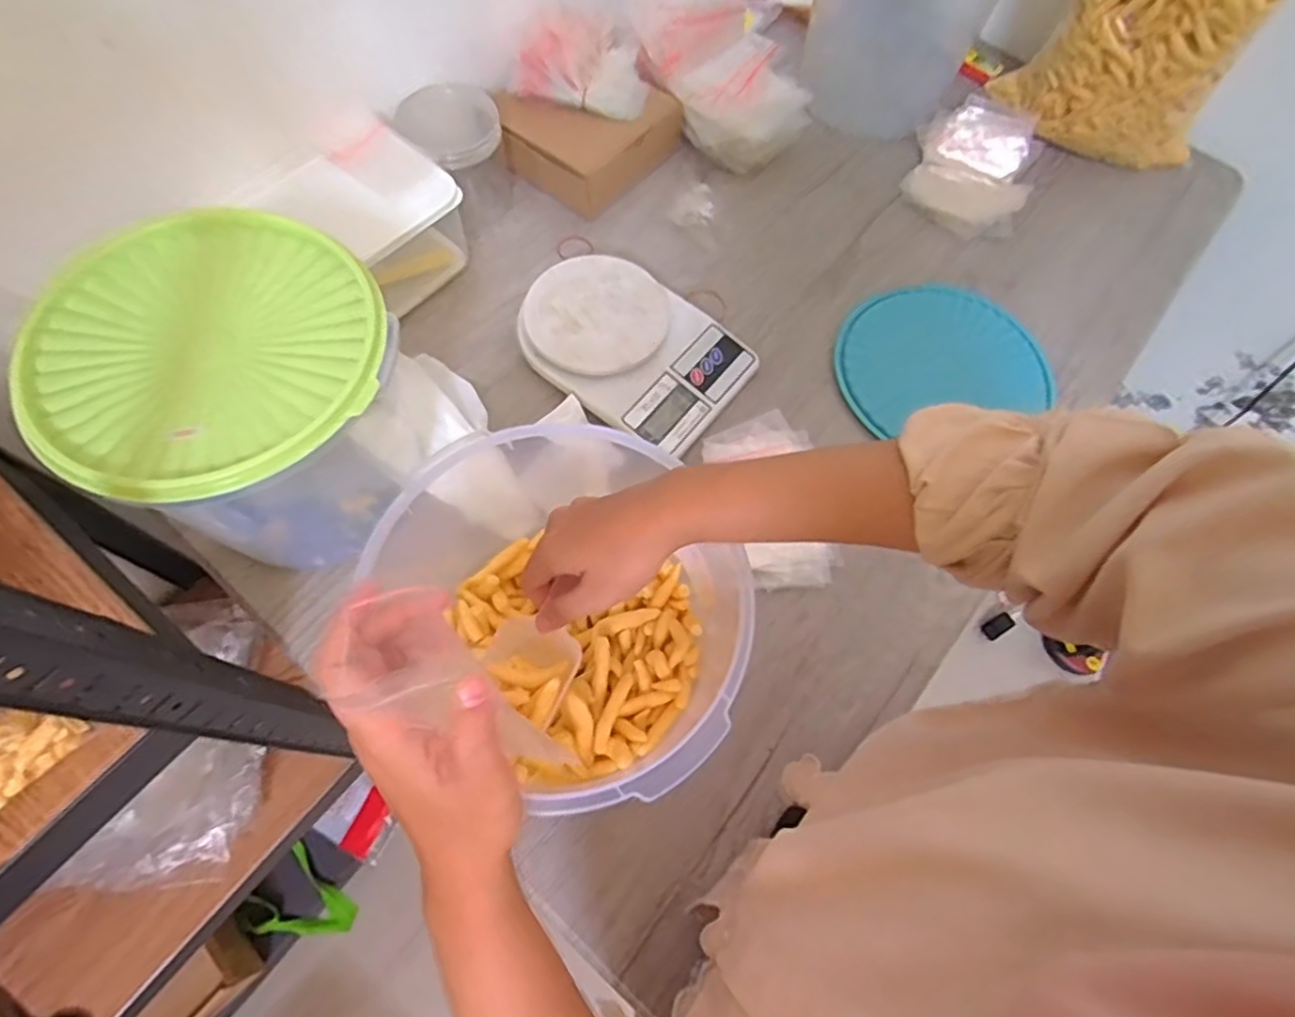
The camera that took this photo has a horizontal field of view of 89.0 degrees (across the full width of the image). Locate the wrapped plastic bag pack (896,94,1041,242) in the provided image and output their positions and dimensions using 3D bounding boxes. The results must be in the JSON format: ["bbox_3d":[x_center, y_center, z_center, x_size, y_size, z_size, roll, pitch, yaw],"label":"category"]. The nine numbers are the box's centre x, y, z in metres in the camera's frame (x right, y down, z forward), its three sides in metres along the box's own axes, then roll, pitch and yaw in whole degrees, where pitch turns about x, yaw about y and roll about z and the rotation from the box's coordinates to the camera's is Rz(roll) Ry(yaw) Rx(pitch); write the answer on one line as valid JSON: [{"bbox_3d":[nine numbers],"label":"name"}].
[{"bbox_3d":[0.361,-0.379,0.730,0.128,0.043,0.162,20,67,5],"label":"wrapped plastic bag pack"}]

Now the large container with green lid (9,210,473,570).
[{"bbox_3d":[-0.274,-0.068,0.477,0.209,0.174,0.195,1,66,-3],"label":"large container with green lid"}]

